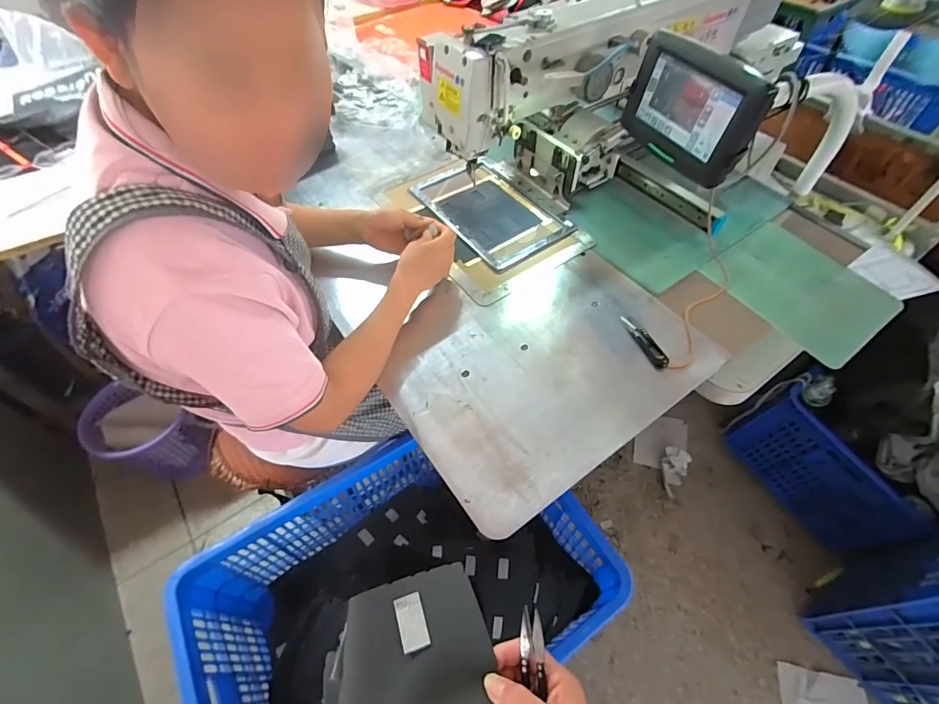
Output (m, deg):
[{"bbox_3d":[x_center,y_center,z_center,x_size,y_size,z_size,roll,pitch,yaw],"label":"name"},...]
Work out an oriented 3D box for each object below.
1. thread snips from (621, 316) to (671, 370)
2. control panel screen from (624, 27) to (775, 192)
[{"bbox_3d":[0.262,-0.019,0.651,0.024,0.011,0.104,-13,55,-10],"label":"thread snips"},{"bbox_3d":[0.311,-0.353,0.626,0.036,0.137,0.225,-21,57,-15],"label":"control panel screen"}]

